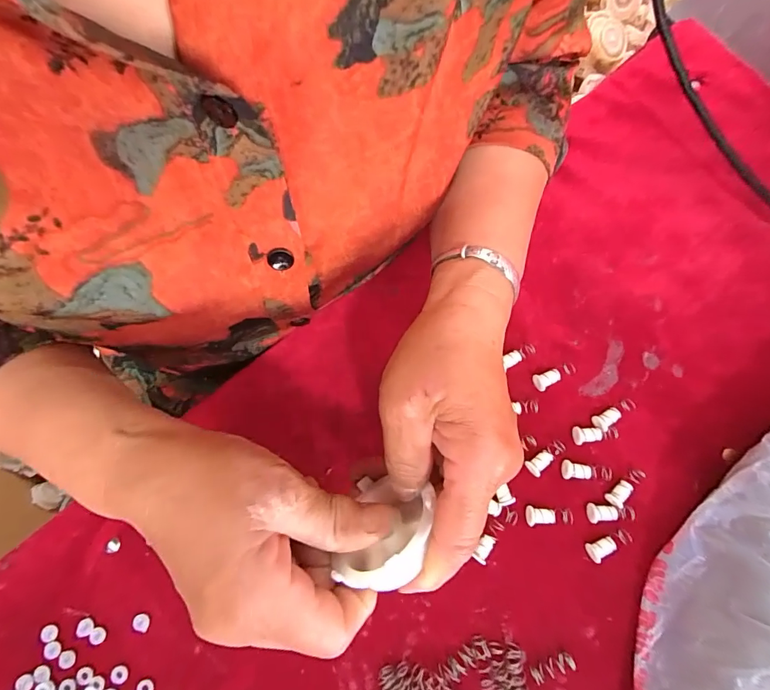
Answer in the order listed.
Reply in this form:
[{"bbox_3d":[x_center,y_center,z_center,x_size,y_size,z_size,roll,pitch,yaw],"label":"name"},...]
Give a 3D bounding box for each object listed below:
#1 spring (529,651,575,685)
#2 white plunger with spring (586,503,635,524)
[{"bbox_3d":[0.099,0.191,0.243,0.026,0.009,0.008,-22,80,-3],"label":"spring"},{"bbox_3d":[0.141,0.105,0.255,0.027,0.007,0.011,-2,79,1],"label":"white plunger with spring"}]

